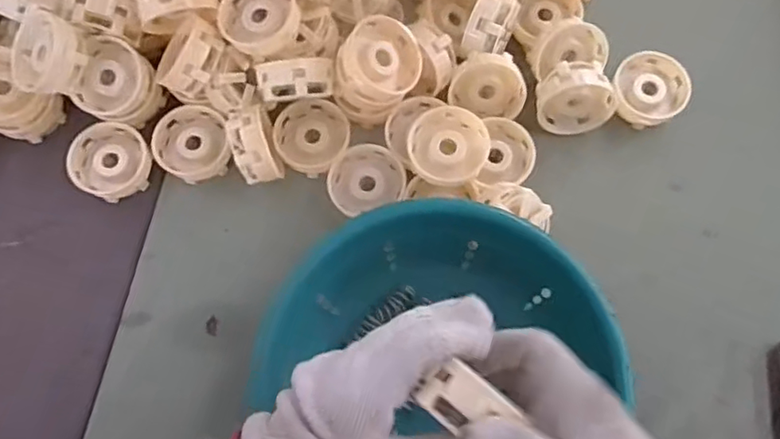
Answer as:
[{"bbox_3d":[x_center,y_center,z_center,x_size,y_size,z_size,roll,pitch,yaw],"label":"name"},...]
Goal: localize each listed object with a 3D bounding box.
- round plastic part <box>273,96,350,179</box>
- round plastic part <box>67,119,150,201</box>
[{"bbox_3d":[-0.071,-0.076,0.539,0.065,0.025,0.066,0,75,-1],"label":"round plastic part"},{"bbox_3d":[-0.249,-0.053,0.531,0.065,0.029,0.064,-26,77,-8],"label":"round plastic part"}]

